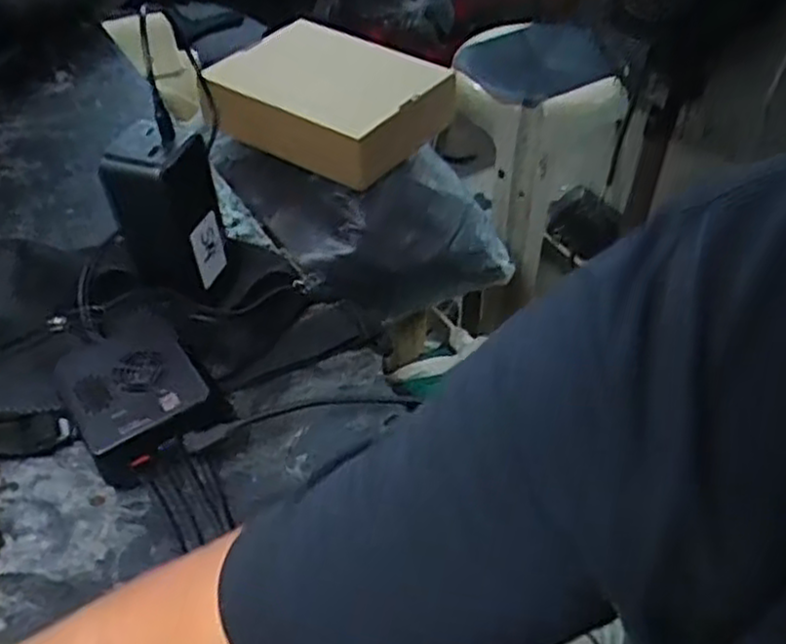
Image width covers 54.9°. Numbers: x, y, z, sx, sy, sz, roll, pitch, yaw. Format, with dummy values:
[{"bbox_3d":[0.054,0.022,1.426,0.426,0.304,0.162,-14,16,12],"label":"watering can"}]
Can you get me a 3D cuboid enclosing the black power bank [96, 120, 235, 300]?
[{"bbox_3d":[-0.145,-0.065,0.517,0.053,0.133,0.058,11,48,12],"label":"black power bank"}]

